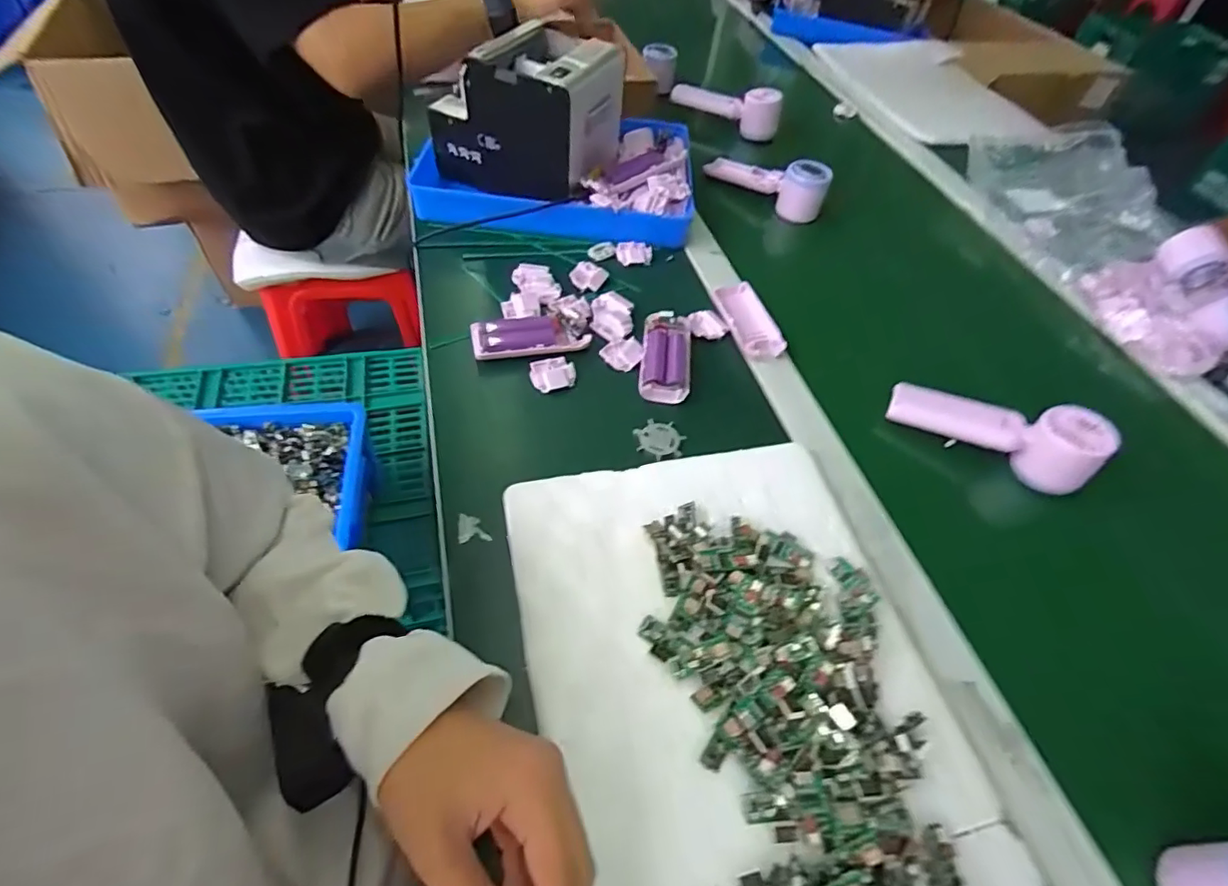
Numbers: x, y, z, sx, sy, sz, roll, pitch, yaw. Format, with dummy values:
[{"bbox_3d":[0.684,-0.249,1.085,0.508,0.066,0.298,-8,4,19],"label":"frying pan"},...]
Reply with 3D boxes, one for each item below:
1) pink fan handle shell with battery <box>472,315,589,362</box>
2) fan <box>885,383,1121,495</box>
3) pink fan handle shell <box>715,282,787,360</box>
[{"bbox_3d":[-0.077,-0.100,0.520,0.106,0.019,0.036,-6,52,-11],"label":"pink fan handle shell with battery"},{"bbox_3d":[0.331,-0.019,0.490,0.159,0.055,0.050,27,54,15],"label":"fan"},{"bbox_3d":[0.137,-0.124,0.569,0.047,0.014,0.104,-9,53,-13],"label":"pink fan handle shell"}]

